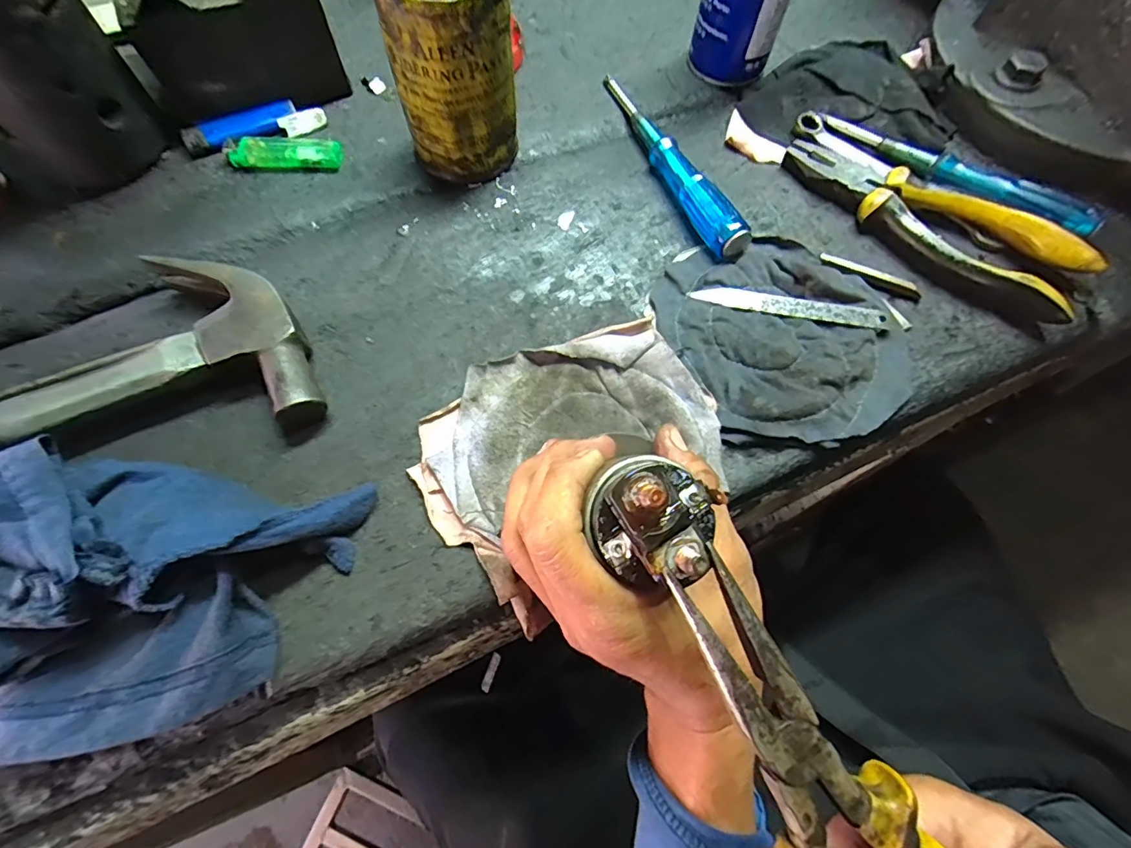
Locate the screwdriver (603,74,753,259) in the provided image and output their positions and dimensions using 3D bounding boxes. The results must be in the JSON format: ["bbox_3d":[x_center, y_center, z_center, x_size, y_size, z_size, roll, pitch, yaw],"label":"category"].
[{"bbox_3d":[0.071,-0.194,0.357,0.022,0.024,0.191,-24,69,-11],"label":"screwdriver"}]

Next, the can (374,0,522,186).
[{"bbox_3d":[-0.070,-0.228,0.321,0.073,0.117,0.070,0,67,-1],"label":"can"}]

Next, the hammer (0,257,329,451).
[{"bbox_3d":[-0.313,-0.005,0.271,0.333,0.041,0.117,-19,68,-9],"label":"hammer"}]

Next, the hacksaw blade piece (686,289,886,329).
[{"bbox_3d":[0.140,-0.074,0.313,0.116,0.004,0.013,11,81,9],"label":"hacksaw blade piece"}]

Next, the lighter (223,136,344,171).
[{"bbox_3d":[-0.201,-0.194,0.353,0.077,0.012,0.022,-2,67,-1],"label":"lighter"}]

